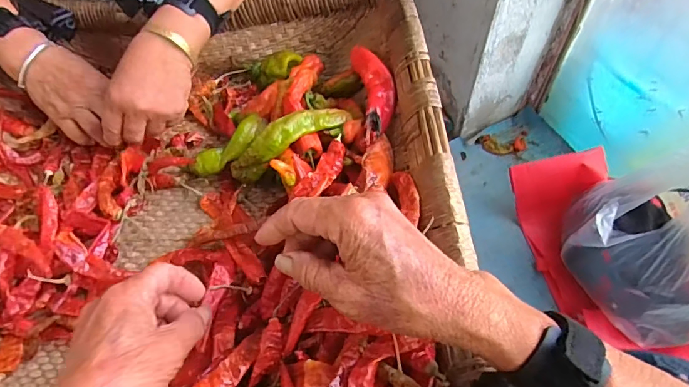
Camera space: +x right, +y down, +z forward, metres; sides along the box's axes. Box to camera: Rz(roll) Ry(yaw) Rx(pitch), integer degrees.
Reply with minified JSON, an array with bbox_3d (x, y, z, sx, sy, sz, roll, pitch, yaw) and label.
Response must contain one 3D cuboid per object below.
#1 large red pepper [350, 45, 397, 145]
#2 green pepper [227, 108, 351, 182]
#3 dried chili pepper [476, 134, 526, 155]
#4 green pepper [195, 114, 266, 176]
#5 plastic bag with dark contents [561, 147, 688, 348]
[{"bbox_3d":[0.033,-0.104,0.446,0.038,0.021,0.128,-7,54,-2],"label":"large red pepper"},{"bbox_3d":[-0.052,-0.051,0.431,0.125,0.048,0.031,-22,56,-13],"label":"green pepper"},{"bbox_3d":[0.381,-0.117,1.050,0.123,0.018,0.056,-5,54,0],"label":"dried chili pepper"},{"bbox_3d":[-0.117,-0.047,0.455,0.085,0.018,0.037,-40,60,0],"label":"green pepper"},{"bbox_3d":[0.473,0.052,0.643,0.211,0.301,0.262,-3,54,0],"label":"plastic bag with dark contents"}]

